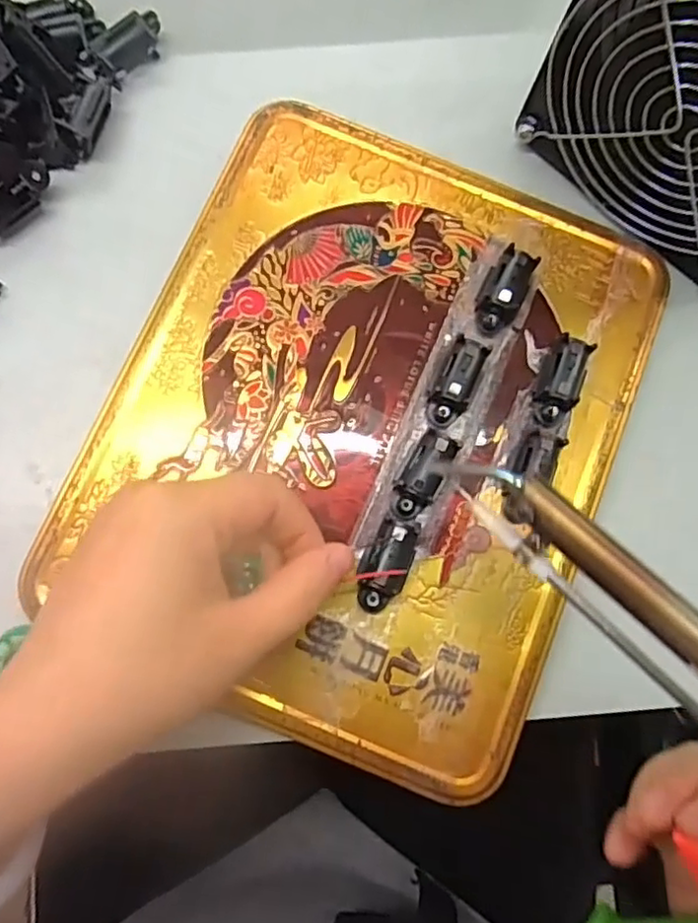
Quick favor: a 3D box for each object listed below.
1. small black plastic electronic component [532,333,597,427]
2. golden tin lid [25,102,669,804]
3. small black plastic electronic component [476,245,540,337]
[{"bbox_3d":[0.085,-0.031,0.251,0.016,0.013,0.035,21,80,1],"label":"small black plastic electronic component"},{"bbox_3d":[0.007,-0.017,0.245,0.189,0.012,0.232,23,79,1],"label":"golden tin lid"},{"bbox_3d":[0.063,-0.068,0.254,0.019,0.016,0.034,24,80,2],"label":"small black plastic electronic component"}]

